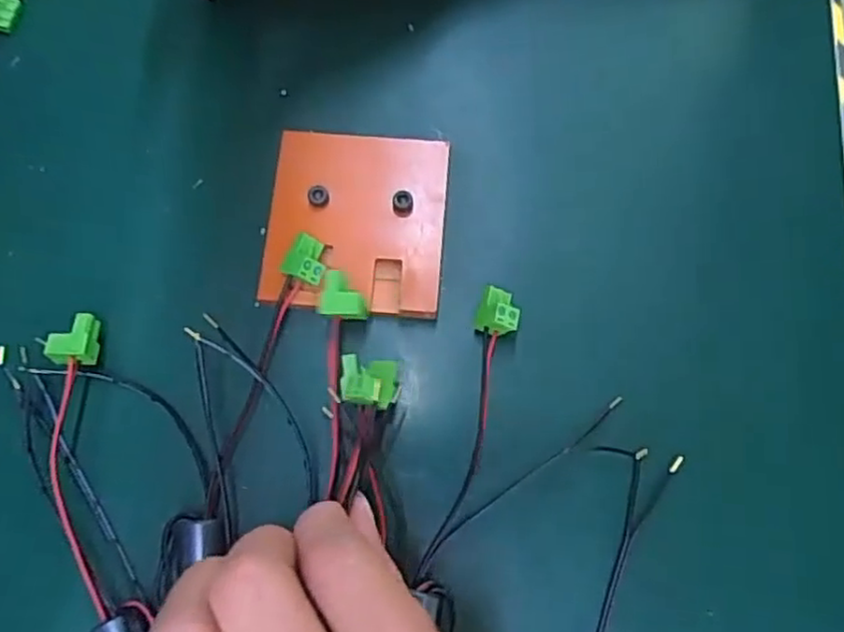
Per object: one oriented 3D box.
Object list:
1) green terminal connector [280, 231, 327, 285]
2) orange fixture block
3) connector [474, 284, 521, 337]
[{"bbox_3d":[-0.046,-0.023,0.278,0.018,0.010,0.018,23,75,5],"label":"green terminal connector"},{"bbox_3d":[-0.026,-0.039,0.292,0.071,0.014,0.077,5,75,1],"label":"orange fixture block"},{"bbox_3d":[0.031,-0.001,0.280,0.016,0.018,0.019,15,74,3],"label":"connector"}]

